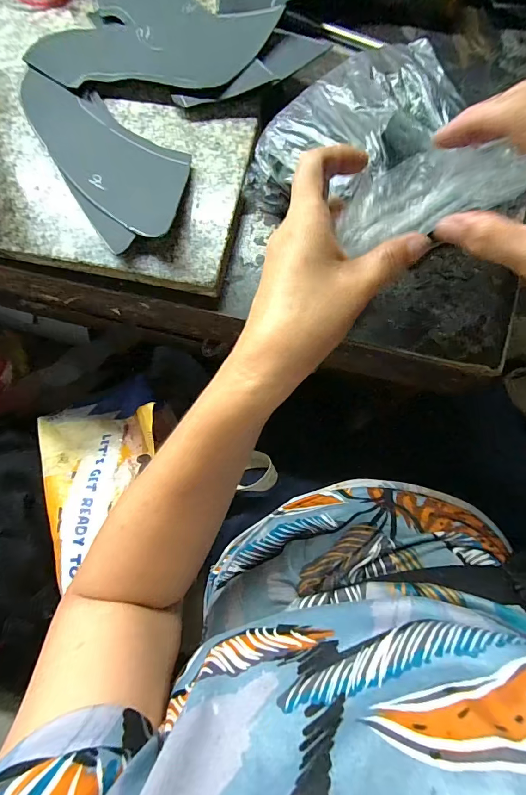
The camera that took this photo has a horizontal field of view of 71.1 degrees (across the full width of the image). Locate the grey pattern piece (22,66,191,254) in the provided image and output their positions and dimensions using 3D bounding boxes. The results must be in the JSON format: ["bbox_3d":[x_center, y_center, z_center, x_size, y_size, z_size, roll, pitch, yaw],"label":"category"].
[{"bbox_3d":[-0.123,-0.196,0.293,0.084,0.015,0.178,-36,81,-3],"label":"grey pattern piece"}]

